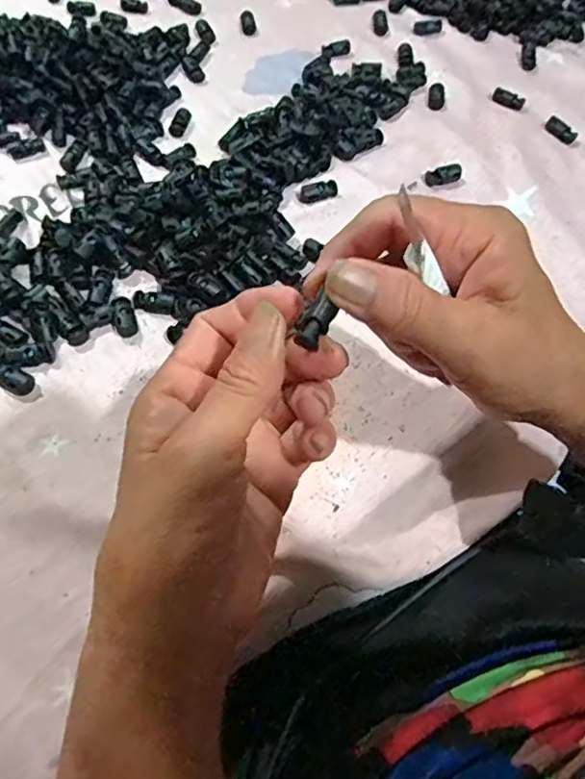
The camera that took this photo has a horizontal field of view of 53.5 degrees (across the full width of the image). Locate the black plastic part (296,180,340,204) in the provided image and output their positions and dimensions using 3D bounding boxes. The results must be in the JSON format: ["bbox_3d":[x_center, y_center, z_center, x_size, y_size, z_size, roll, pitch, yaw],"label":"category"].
[{"bbox_3d":[0.020,-0.150,0.438,0.030,0.007,0.015,-9,62,-7],"label":"black plastic part"}]

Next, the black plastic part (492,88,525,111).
[{"bbox_3d":[0.186,-0.252,0.502,0.029,0.007,0.013,37,66,17],"label":"black plastic part"}]

